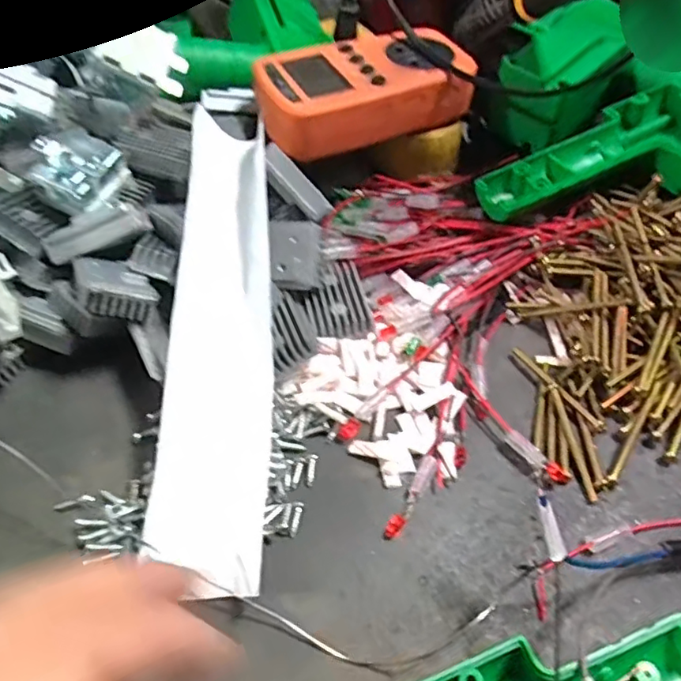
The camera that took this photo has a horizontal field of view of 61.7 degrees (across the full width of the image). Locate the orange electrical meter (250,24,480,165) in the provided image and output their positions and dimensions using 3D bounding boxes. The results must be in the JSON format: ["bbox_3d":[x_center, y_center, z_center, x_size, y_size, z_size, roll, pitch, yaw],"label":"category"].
[{"bbox_3d":[0.013,-0.149,0.347,0.130,0.040,0.064,-21,56,-18],"label":"orange electrical meter"}]

